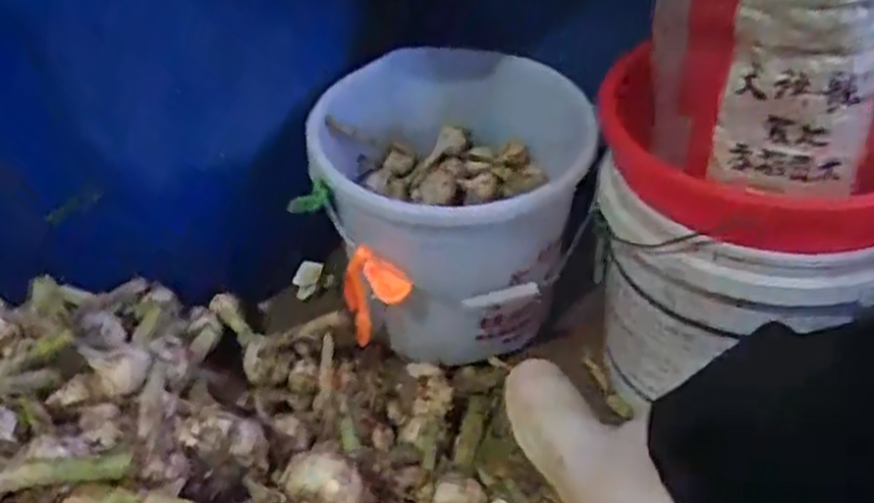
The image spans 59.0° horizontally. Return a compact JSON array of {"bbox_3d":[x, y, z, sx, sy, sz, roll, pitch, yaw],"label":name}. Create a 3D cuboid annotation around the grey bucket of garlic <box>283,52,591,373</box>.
[{"bbox_3d":[0.016,-0.062,0.811,0.254,0.232,0.332,9,44,13],"label":"grey bucket of garlic"}]

